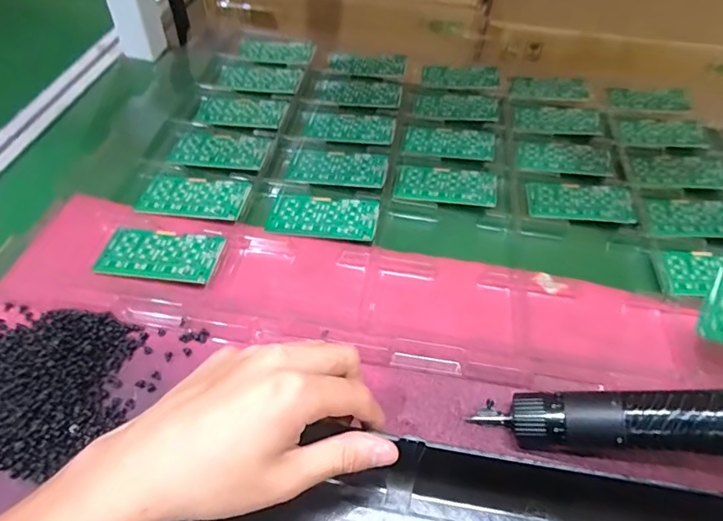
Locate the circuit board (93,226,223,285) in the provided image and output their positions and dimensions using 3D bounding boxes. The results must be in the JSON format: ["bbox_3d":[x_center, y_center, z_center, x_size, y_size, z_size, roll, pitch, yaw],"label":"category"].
[{"bbox_3d":[-0.163,-0.005,0.399,0.093,0.005,0.048,8,50,3],"label":"circuit board"}]

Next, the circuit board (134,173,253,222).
[{"bbox_3d":[-0.151,-0.059,0.445,0.094,0.004,0.051,9,50,4],"label":"circuit board"}]

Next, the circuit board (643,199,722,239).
[{"bbox_3d":[0.321,-0.040,0.467,0.102,0.004,0.055,1,46,7],"label":"circuit board"}]

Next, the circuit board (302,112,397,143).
[{"bbox_3d":[-0.013,-0.144,0.532,0.094,0.005,0.046,8,50,3],"label":"circuit board"}]

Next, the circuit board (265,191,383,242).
[{"bbox_3d":[-0.033,-0.040,0.438,0.094,0.005,0.050,8,50,4],"label":"circuit board"}]

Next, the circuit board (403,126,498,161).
[{"bbox_3d":[0.093,-0.124,0.523,0.093,0.009,0.048,10,50,5],"label":"circuit board"}]

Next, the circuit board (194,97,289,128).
[{"bbox_3d":[-0.132,-0.163,0.540,0.094,0.006,0.051,11,50,6],"label":"circuit board"}]

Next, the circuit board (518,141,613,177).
[{"bbox_3d":[0.212,-0.109,0.516,0.092,0.007,0.050,10,50,5],"label":"circuit board"}]

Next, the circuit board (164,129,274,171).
[{"bbox_3d":[-0.141,-0.111,0.494,0.095,0.004,0.052,7,51,8],"label":"circuit board"}]

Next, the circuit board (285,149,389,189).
[{"bbox_3d":[-0.023,-0.090,0.483,0.094,0.006,0.050,7,50,3],"label":"circuit board"}]

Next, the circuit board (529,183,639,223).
[{"bbox_3d":[0.210,-0.056,0.472,0.097,0.008,0.050,9,50,5],"label":"circuit board"}]

